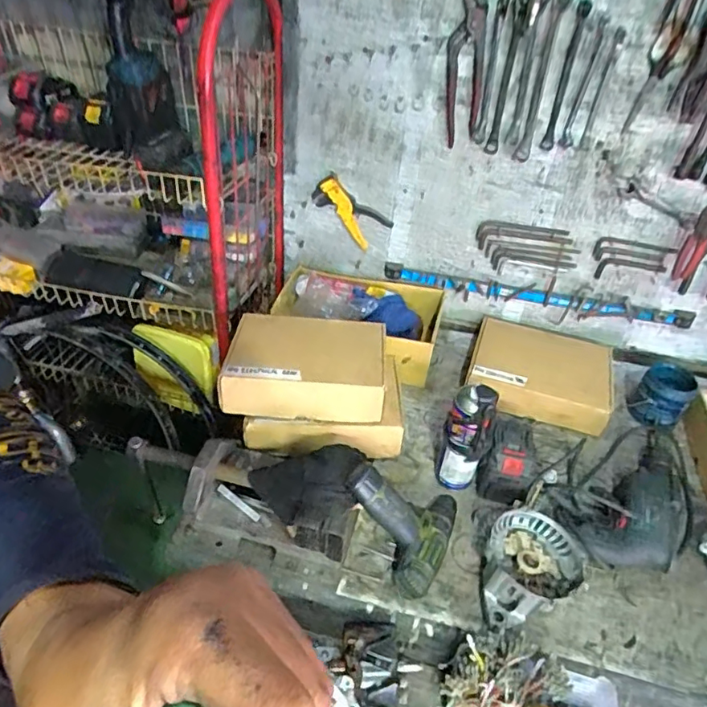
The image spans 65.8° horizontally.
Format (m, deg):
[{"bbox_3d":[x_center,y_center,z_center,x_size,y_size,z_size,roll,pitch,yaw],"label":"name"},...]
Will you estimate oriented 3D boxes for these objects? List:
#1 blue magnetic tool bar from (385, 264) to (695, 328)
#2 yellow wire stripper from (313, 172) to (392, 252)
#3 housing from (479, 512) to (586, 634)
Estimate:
[{"bbox_3d":[0.381,-0.121,1.161,0.625,0.035,0.014,11,41,7],"label":"blue magnetic tool bar"},{"bbox_3d":[-0.008,-0.297,1.142,0.164,0.081,0.026,38,36,-20],"label":"yellow wire stripper"},{"bbox_3d":[0.250,0.312,0.801,0.178,0.065,0.133,-22,47,-28],"label":"housing"}]

